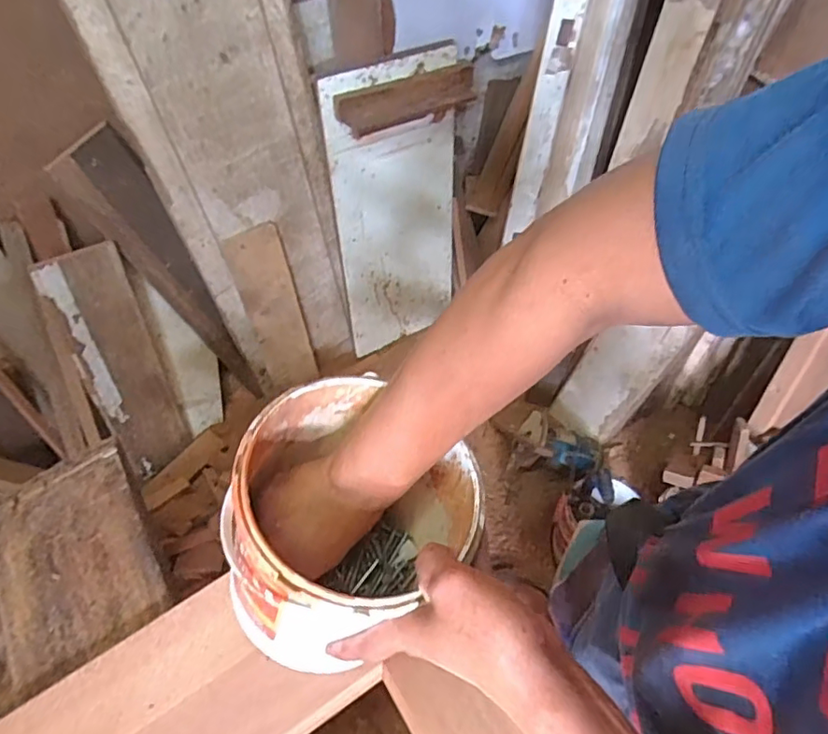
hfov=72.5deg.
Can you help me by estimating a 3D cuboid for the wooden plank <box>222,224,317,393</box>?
[{"bbox_3d":[-0.373,-0.152,1.533,0.151,0.489,0.025,-34,44,-27],"label":"wooden plank"}]

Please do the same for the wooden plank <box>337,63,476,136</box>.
[{"bbox_3d":[-0.015,-0.654,1.382,0.395,0.099,0.027,-25,40,-21],"label":"wooden plank"}]

